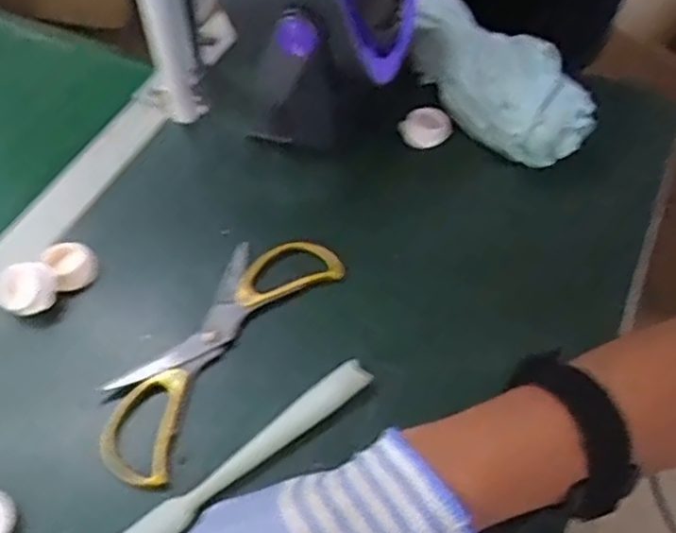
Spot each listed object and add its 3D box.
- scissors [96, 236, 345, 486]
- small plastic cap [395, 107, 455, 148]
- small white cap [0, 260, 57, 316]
[{"bbox_3d":[-0.082,0.052,0.480,0.071,0.018,0.205,30,59,18],"label":"scissors"},{"bbox_3d":[0.076,-0.123,0.607,0.046,0.025,0.036,17,56,10],"label":"small plastic cap"},{"bbox_3d":[-0.218,0.016,0.497,0.040,0.020,0.039,1,54,-1],"label":"small white cap"}]

